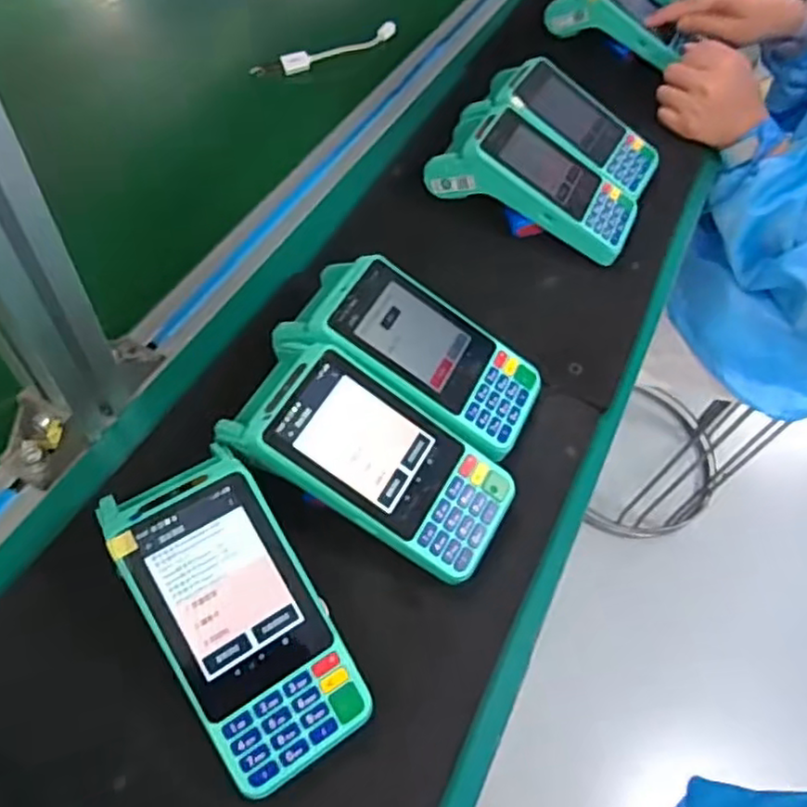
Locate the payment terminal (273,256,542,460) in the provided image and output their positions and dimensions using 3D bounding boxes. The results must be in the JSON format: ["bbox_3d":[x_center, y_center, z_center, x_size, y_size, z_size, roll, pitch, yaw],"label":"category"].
[{"bbox_3d":[0.006,-0.031,0.430,0.167,0.064,0.088,23,56,11],"label":"payment terminal"}]

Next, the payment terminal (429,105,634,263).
[{"bbox_3d":[0.111,-0.187,0.544,0.174,0.069,0.087,27,57,13],"label":"payment terminal"}]

